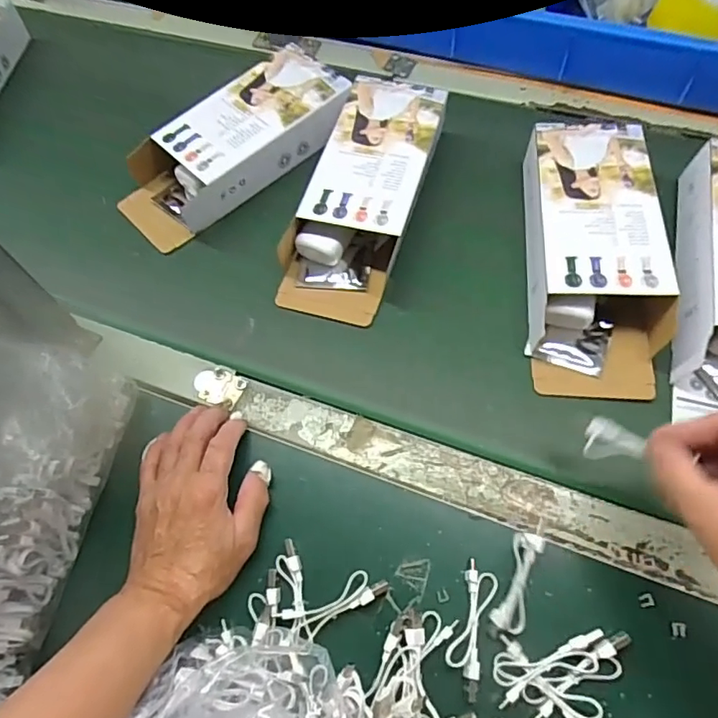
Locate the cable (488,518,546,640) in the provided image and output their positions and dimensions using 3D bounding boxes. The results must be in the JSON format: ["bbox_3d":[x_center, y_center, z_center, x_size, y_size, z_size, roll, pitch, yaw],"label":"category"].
[{"bbox_3d":[0.107,0.145,0.351,0.021,0.008,0.078,18,83,15],"label":"cable"}]

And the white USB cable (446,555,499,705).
[{"bbox_3d":[0.073,0.175,0.347,0.022,0.010,0.078,15,63,11],"label":"white USB cable"}]

